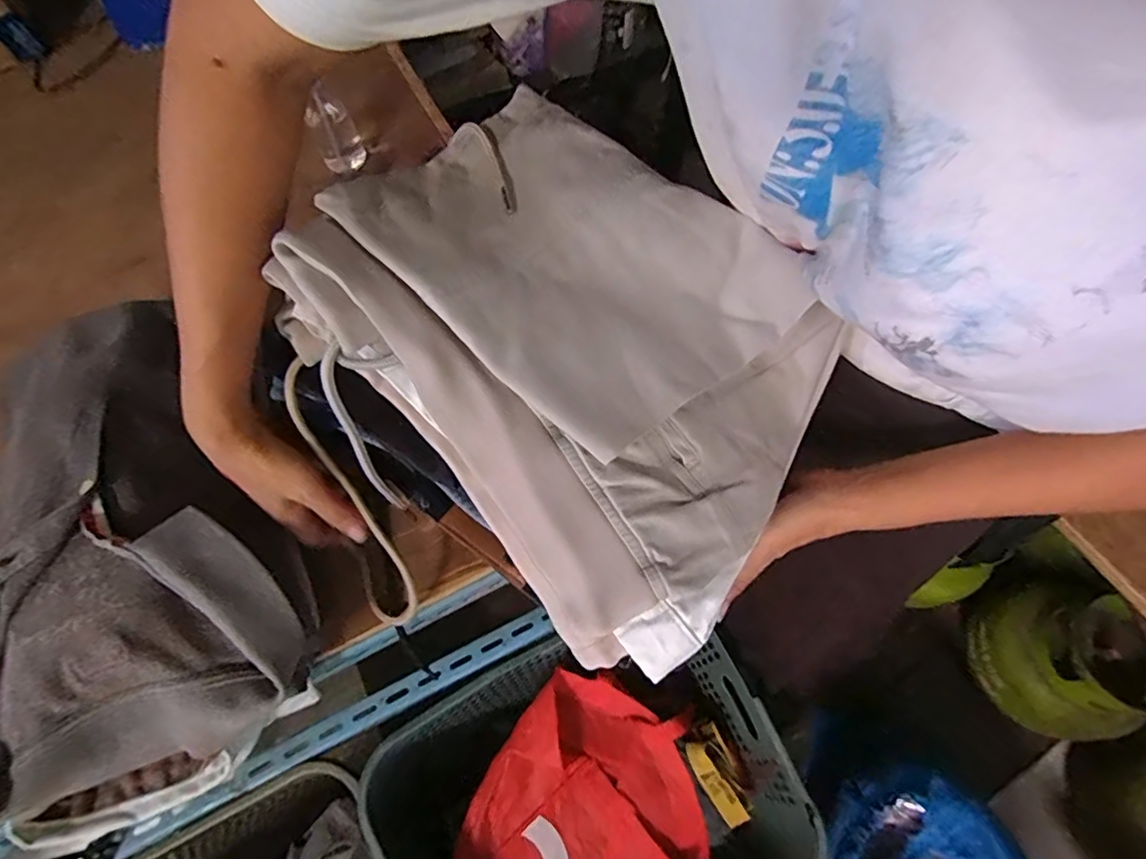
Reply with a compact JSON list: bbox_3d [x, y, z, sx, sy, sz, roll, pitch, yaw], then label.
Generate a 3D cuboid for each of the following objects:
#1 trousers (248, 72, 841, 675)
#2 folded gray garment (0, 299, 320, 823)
[{"bbox_3d":[0.010,-0.069,0.383,0.346,0.108,0.324,40,63,-1],"label":"trousers"},{"bbox_3d":[-0.342,0.056,0.409,0.207,0.074,0.388,-31,67,-13],"label":"folded gray garment"}]

